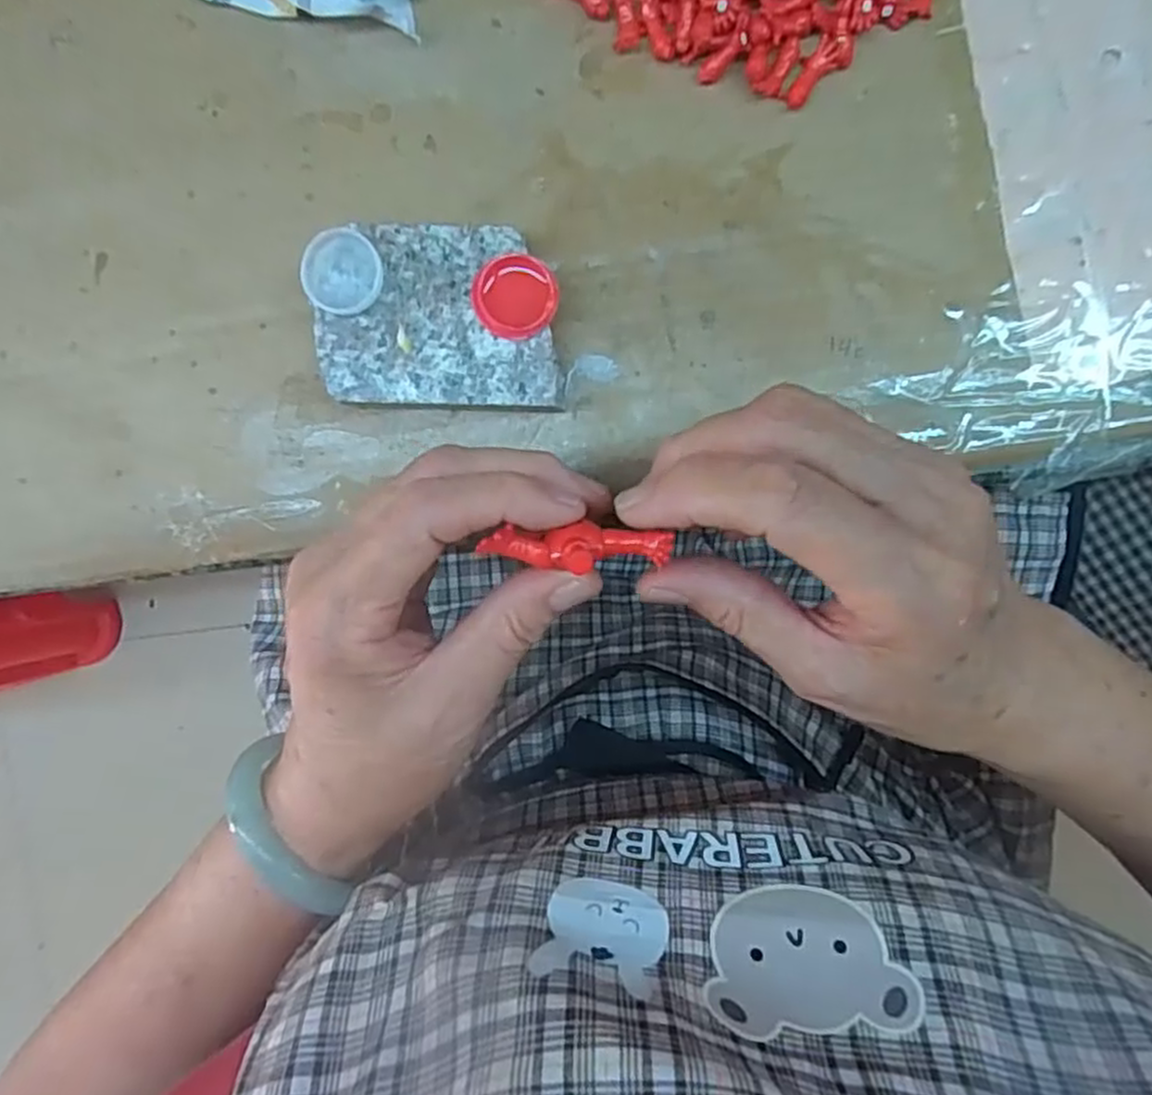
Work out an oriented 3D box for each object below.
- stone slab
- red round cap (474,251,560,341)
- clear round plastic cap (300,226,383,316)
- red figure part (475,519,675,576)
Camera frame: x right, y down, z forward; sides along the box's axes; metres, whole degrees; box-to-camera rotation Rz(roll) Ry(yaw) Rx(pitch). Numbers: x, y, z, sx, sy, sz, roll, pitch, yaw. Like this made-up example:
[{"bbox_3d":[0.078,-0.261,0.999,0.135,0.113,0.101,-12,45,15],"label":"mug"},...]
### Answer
[{"bbox_3d":[-0.046,-0.080,0.260,0.081,0.020,0.061,1,95,1],"label":"stone slab"},{"bbox_3d":[-0.021,-0.085,0.246,0.028,0.004,0.027,0,102,2],"label":"red round cap"},{"bbox_3d":[-0.079,-0.093,0.248,0.026,0.004,0.027,0,100,-2],"label":"clear round plastic cap"},{"bbox_3d":[0.000,0.000,0.196,0.049,0.010,0.012,-2,95,-2],"label":"red figure part"}]

